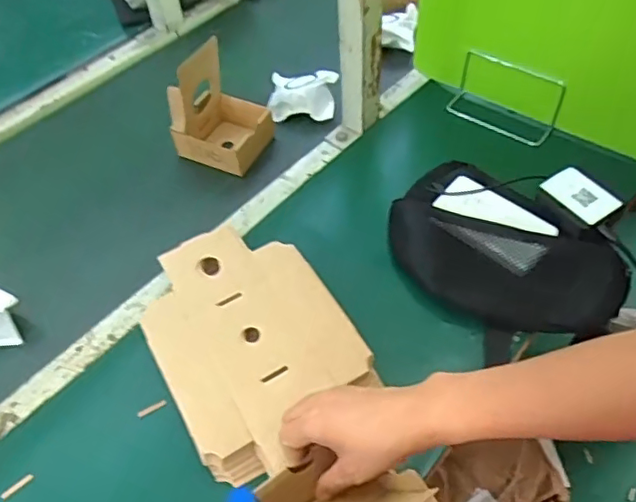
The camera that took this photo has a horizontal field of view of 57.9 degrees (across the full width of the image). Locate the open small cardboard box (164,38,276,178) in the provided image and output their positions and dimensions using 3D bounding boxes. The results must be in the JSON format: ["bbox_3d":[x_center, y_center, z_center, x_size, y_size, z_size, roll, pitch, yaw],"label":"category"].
[{"bbox_3d":[-0.140,-0.206,0.815,0.124,0.131,0.104,18,55,20],"label":"open small cardboard box"}]

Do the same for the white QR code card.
[{"bbox_3d":[0.310,-0.067,0.679,0.044,0.008,0.077,-45,68,7],"label":"white QR code card"}]

